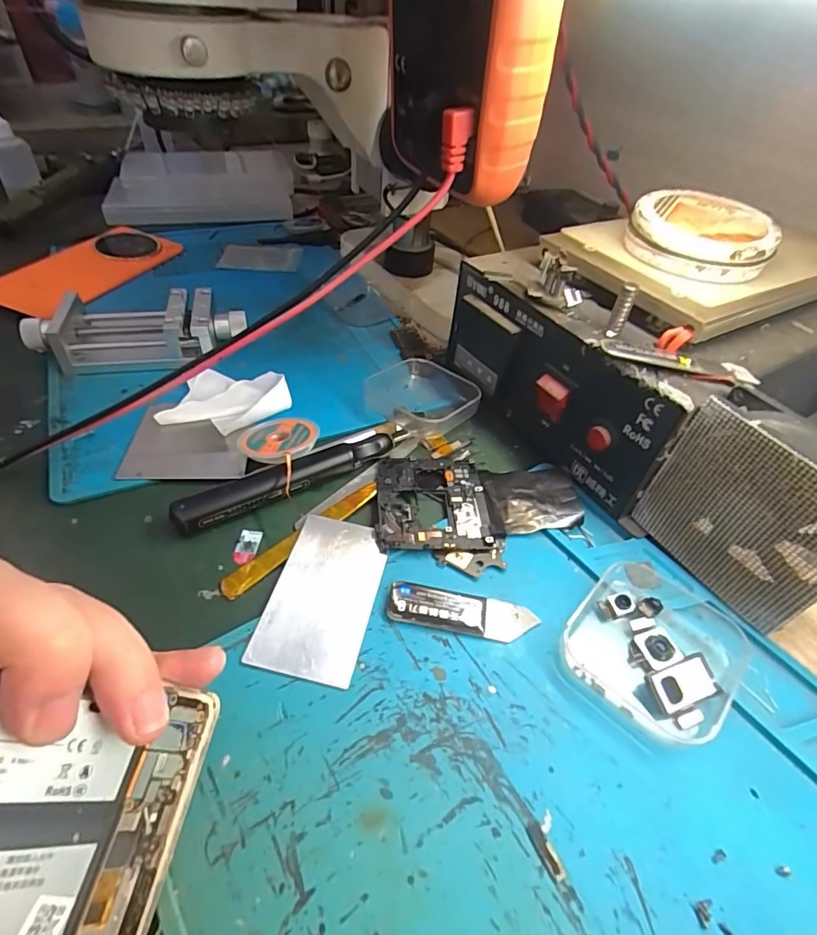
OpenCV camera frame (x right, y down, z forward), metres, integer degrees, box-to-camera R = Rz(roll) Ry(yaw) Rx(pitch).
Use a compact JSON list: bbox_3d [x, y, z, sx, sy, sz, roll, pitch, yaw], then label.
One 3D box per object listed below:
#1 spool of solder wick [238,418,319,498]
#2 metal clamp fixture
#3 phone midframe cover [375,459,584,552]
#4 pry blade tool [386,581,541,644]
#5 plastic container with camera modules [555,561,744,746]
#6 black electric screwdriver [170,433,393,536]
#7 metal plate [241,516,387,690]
[{"bbox_3d":[-0.071,-0.012,0.286,0.051,0.014,0.042,23,43,34],"label":"spool of solder wick"},{"bbox_3d":[-0.186,-0.094,0.341,0.138,0.029,0.060,-3,46,-7],"label":"metal clamp fixture"},{"bbox_3d":[0.038,0.017,0.272,0.110,0.005,0.065,-1,46,-5],"label":"phone midframe cover"},{"bbox_3d":[0.024,0.065,0.224,0.066,0.006,0.020,8,46,5],"label":"pry blade tool"},{"bbox_3d":[0.107,0.076,0.215,0.064,0.013,0.078,35,53,27],"label":"plastic container with camera modules"},{"bbox_3d":[-0.063,0.005,0.269,0.123,0.016,0.016,-23,51,-24],"label":"black electric screwdriver"},{"bbox_3d":[-0.038,0.057,0.228,0.046,0.004,0.079,10,46,6],"label":"metal plate"}]

